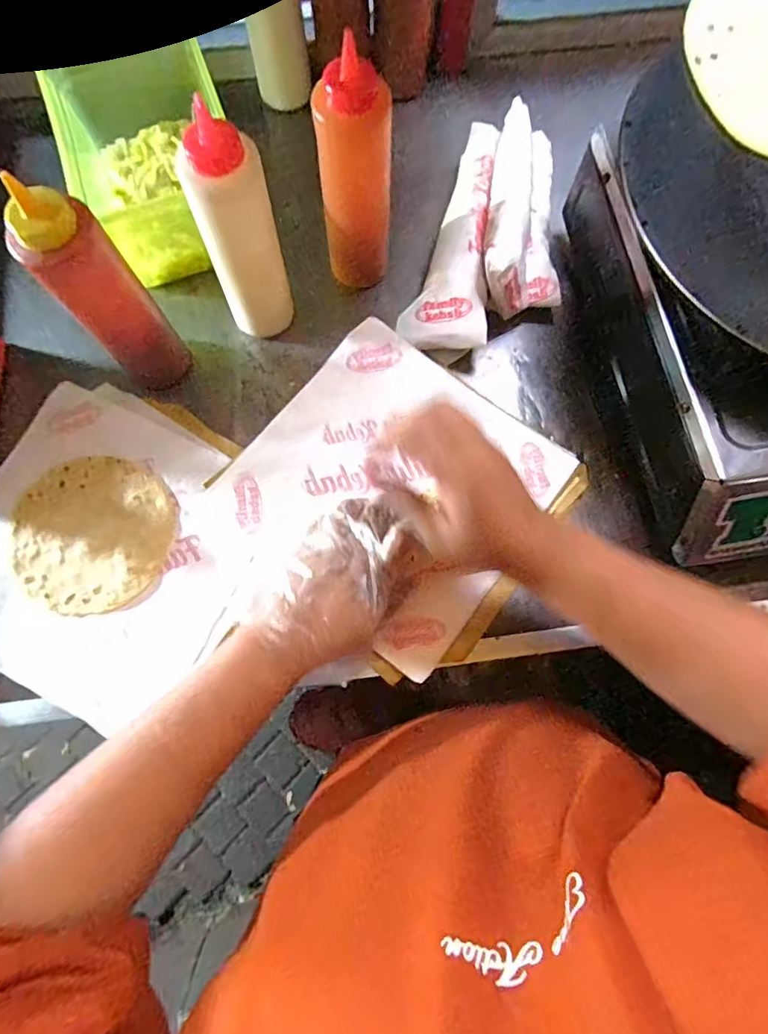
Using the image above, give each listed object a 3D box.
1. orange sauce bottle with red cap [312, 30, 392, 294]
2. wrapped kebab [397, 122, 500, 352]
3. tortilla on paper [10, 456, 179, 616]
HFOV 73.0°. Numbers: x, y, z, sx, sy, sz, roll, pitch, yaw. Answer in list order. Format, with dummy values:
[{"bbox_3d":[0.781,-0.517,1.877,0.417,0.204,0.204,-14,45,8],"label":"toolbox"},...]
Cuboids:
[{"bbox_3d":[-0.022,-0.272,0.446,0.064,0.188,0.063,1,76,-4],"label":"orange sauce bottle with red cap"},{"bbox_3d":[0.073,-0.282,0.526,0.083,0.052,0.248,10,76,-1],"label":"wrapped kebab"},{"bbox_3d":[-0.263,0.014,0.470,0.144,0.005,0.138,1,76,-3],"label":"tortilla on paper"}]

